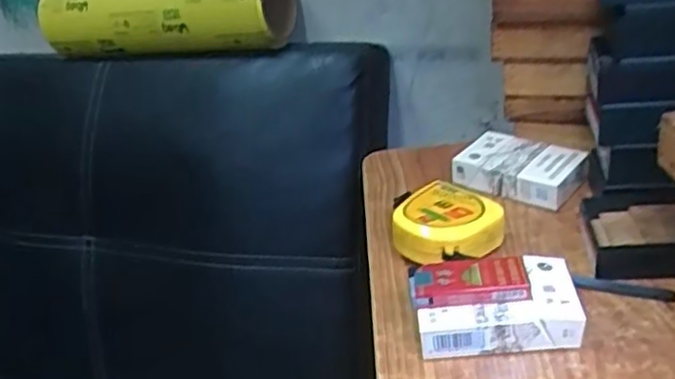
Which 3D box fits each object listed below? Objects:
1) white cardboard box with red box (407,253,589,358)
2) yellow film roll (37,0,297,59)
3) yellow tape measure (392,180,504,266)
[{"bbox_3d":[0.090,0.066,0.402,0.091,0.038,0.050,-5,29,3],"label":"white cardboard box with red box"},{"bbox_3d":[-0.217,-0.222,0.839,0.365,0.107,0.118,11,33,29],"label":"yellow film roll"},{"bbox_3d":[0.072,0.026,0.476,0.064,0.037,0.071,-24,33,-28],"label":"yellow tape measure"}]

